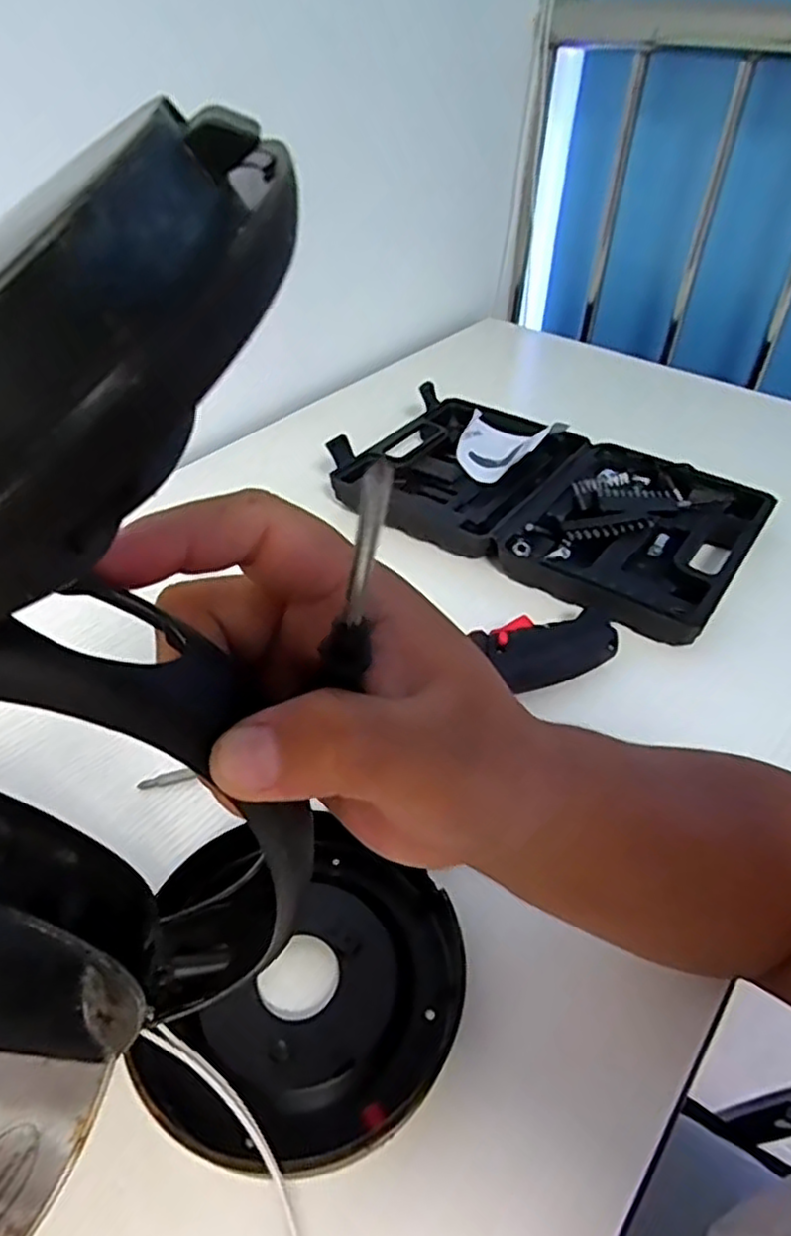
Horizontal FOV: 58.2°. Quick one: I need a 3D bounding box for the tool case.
[{"bbox_3d":[0.130,-0.110,0.630,0.347,0.038,0.225,26,46,25],"label":"tool case"}]

